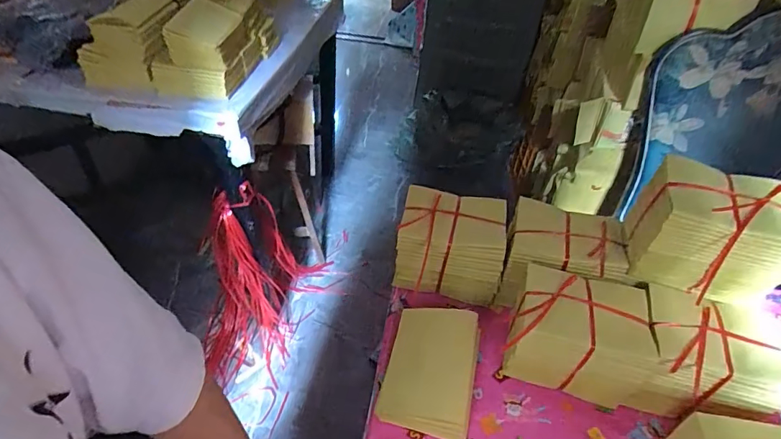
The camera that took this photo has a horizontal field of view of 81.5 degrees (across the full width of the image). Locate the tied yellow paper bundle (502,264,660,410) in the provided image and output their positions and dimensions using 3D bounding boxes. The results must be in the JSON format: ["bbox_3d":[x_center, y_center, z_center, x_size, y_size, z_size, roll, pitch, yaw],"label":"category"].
[{"bbox_3d":[0.255,0.165,0.642,0.179,0.135,0.127,12,43,7],"label":"tied yellow paper bundle"}]

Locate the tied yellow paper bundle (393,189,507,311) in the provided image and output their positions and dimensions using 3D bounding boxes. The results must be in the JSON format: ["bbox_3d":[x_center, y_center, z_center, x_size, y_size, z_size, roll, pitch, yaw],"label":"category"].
[{"bbox_3d":[0.098,0.043,0.754,0.164,0.132,0.120,9,43,5],"label":"tied yellow paper bundle"}]

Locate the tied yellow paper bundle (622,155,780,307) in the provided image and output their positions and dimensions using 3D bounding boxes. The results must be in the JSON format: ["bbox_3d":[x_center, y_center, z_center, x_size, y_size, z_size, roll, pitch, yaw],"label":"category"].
[{"bbox_3d":[0.428,0.019,0.614,0.161,0.140,0.122,11,43,7],"label":"tied yellow paper bundle"}]

